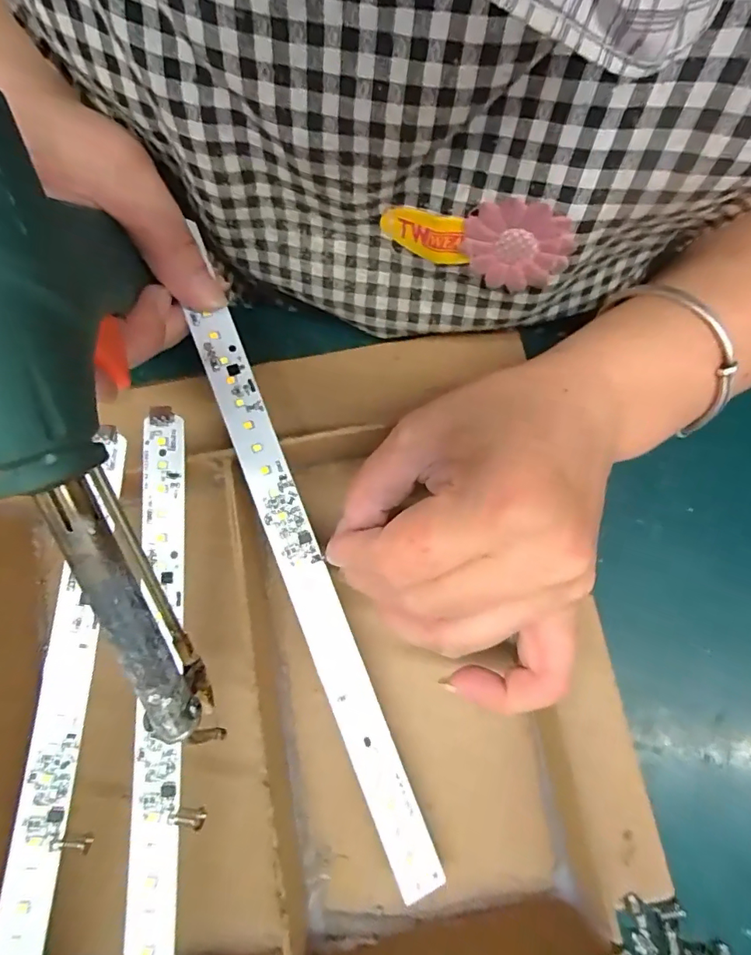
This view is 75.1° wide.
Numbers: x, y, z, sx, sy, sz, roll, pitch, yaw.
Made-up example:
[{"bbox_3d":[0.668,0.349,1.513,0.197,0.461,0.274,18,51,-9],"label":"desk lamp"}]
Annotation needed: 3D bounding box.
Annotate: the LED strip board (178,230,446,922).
[{"bbox_3d":[-0.024,0.043,0.196,0.017,0.006,0.239,-20,86,-10],"label":"LED strip board"}]

